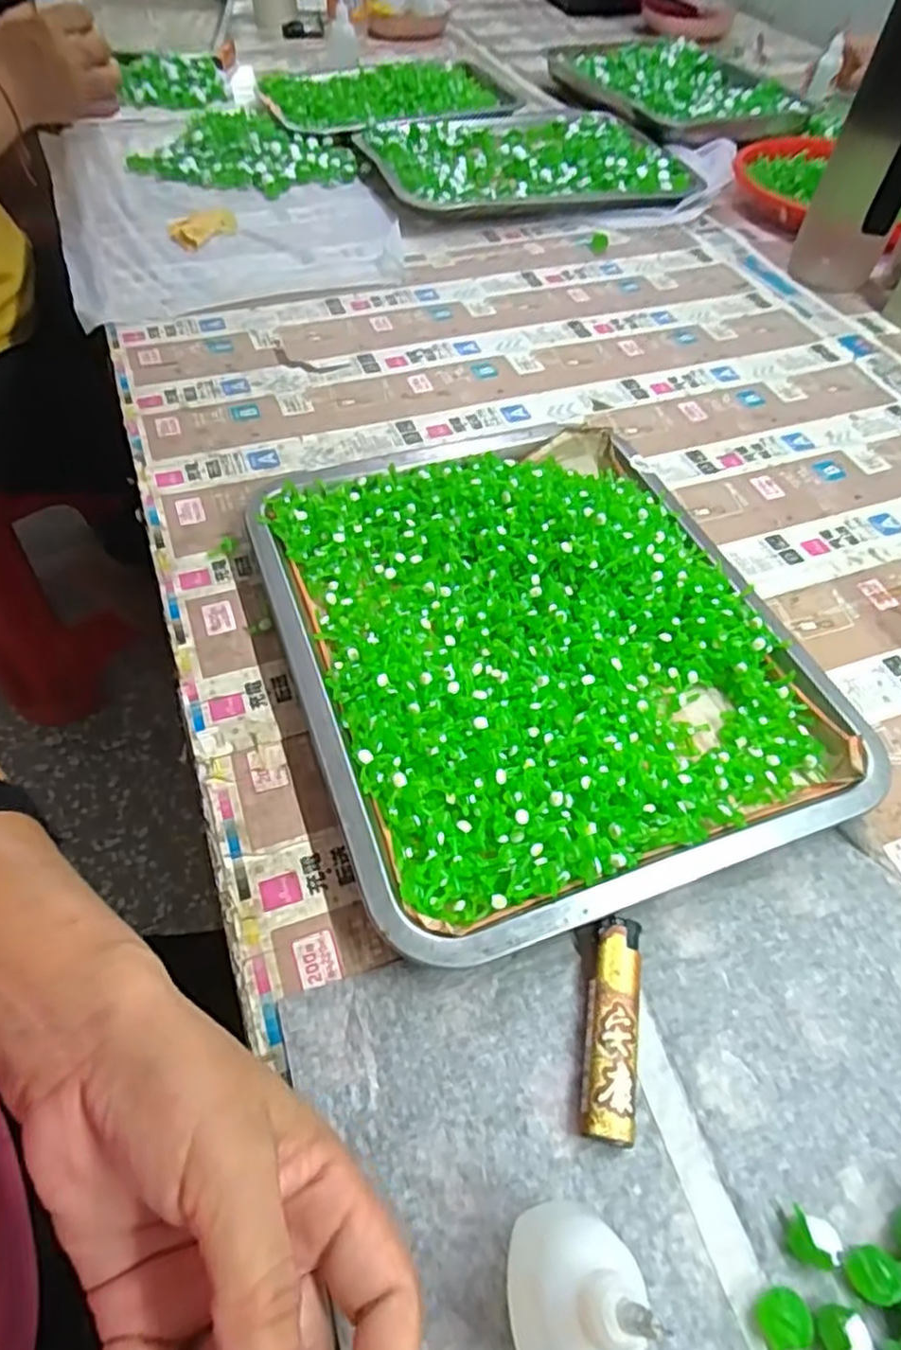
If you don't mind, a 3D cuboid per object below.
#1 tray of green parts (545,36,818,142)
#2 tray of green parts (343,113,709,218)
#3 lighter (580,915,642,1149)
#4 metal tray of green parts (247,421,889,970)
[{"bbox_3d":[0.330,-0.805,0.959,0.270,0.029,0.363,-14,55,-13],"label":"tray of green parts"},{"bbox_3d":[0.077,-0.597,0.819,0.318,0.030,0.291,-16,55,-14],"label":"tray of green parts"},{"bbox_3d":[0.063,0.137,0.279,0.020,0.013,0.079,10,53,5],"label":"lighter"},{"bbox_3d":[0.043,-0.025,0.387,0.252,0.035,0.301,-16,56,-14],"label":"metal tray of green parts"}]

